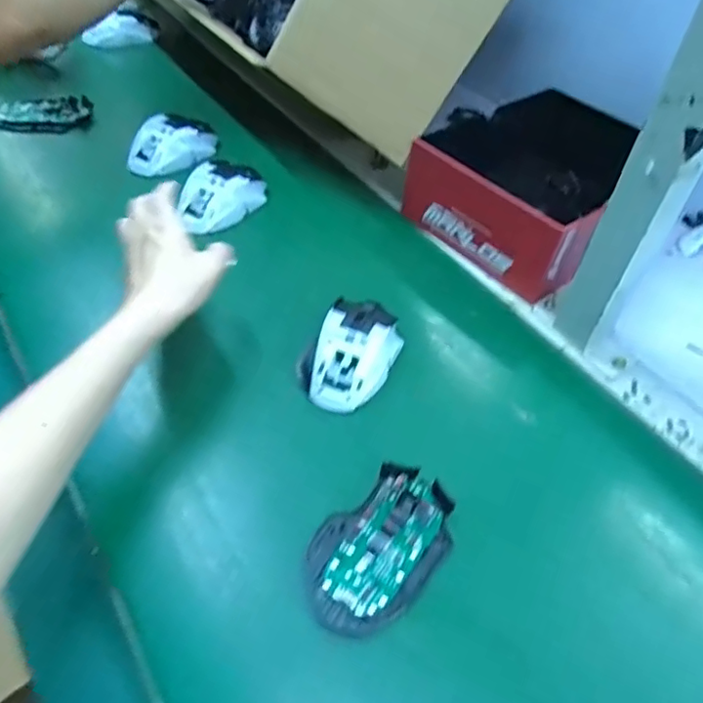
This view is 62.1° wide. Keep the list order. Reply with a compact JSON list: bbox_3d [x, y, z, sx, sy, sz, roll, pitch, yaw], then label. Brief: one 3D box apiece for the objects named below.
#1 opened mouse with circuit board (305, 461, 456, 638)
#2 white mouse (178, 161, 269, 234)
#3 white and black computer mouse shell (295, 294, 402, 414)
[{"bbox_3d":[0.018,0.127,0.382,0.074,0.024,0.112,32,53,20],"label":"opened mouse with circuit board"},{"bbox_3d":[-0.135,-0.165,0.605,0.058,0.034,0.105,36,54,24],"label":"white mouse"},{"bbox_3d":[0.003,-0.002,0.479,0.066,0.035,0.107,22,50,14],"label":"white and black computer mouse shell"}]

